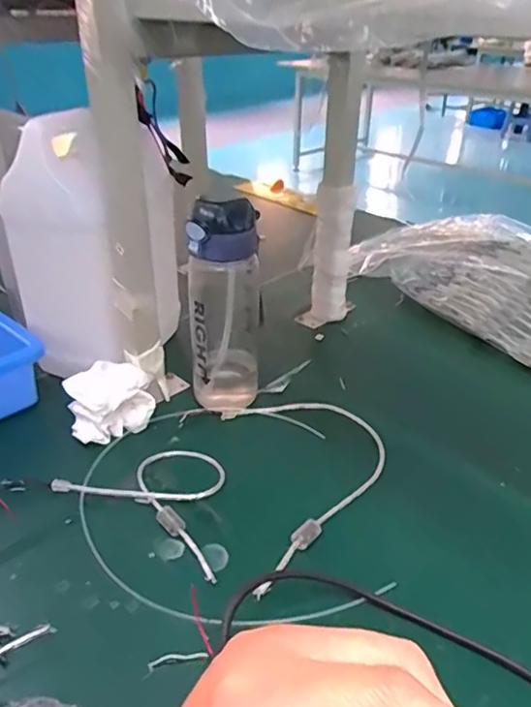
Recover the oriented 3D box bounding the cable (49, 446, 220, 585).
[{"bbox_3d":[-0.093,0.120,0.527,0.175,0.014,0.125,15,35,24],"label":"cable"}]

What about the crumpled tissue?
[{"bbox_3d":[-0.167,0.050,0.595,0.091,0.056,0.058,-19,36,-27],"label":"crumpled tissue"}]

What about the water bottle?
[{"bbox_3d":[-0.045,-0.044,0.601,0.080,0.234,0.078,-1,32,-1],"label":"water bottle"}]

